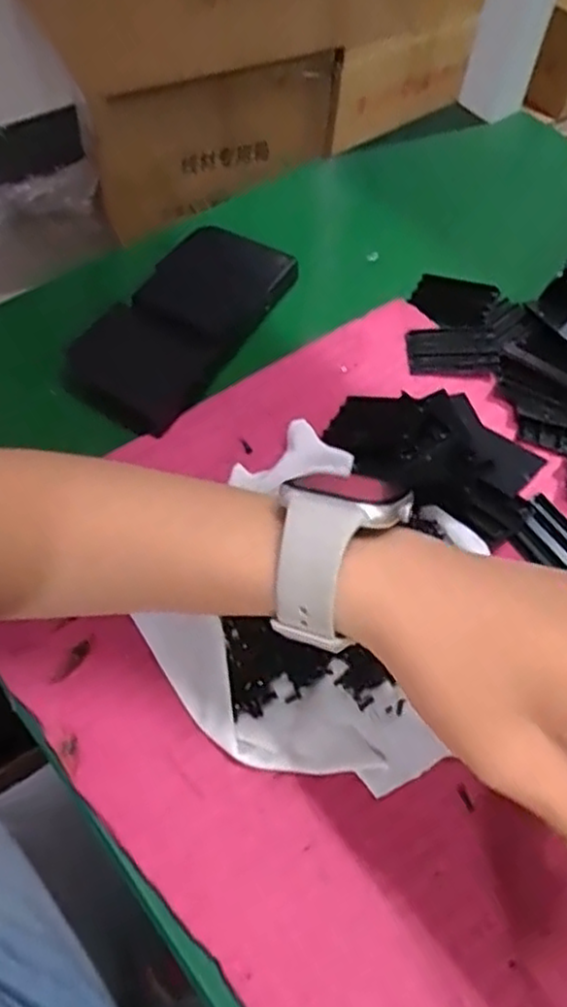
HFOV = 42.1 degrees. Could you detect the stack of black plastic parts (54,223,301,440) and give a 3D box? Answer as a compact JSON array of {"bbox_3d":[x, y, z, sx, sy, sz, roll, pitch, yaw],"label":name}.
[{"bbox_3d":[-0.061,-0.116,0.460,0.073,0.026,0.155,27,59,13],"label":"stack of black plastic parts"}]

